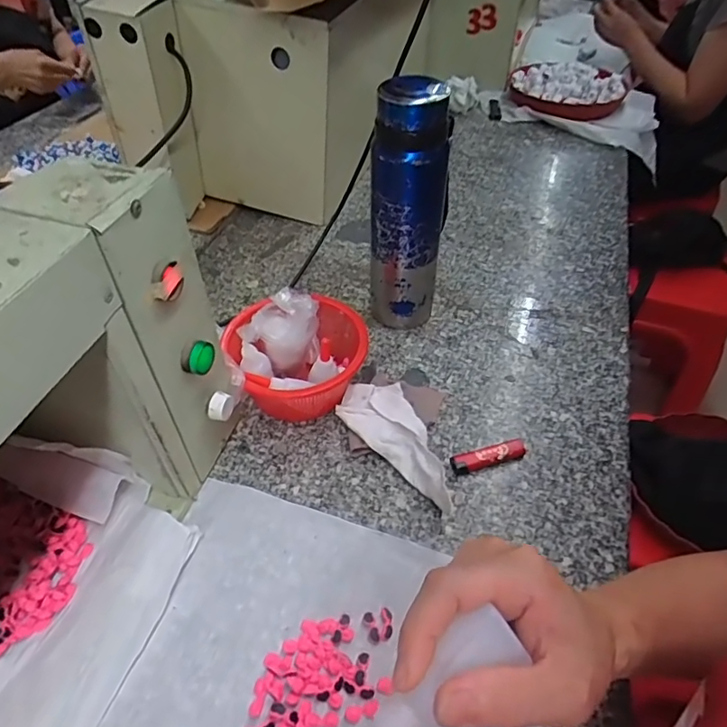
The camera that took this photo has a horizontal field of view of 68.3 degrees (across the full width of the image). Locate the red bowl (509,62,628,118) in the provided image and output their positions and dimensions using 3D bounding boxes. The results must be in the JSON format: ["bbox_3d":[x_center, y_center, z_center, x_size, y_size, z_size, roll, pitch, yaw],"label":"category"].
[{"bbox_3d":[0.411,-0.560,1.100,0.223,0.054,0.188,22,50,20],"label":"red bowl"}]

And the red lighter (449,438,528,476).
[{"bbox_3d":[0.126,0.092,0.536,0.078,0.011,0.023,-10,47,-10],"label":"red lighter"}]

